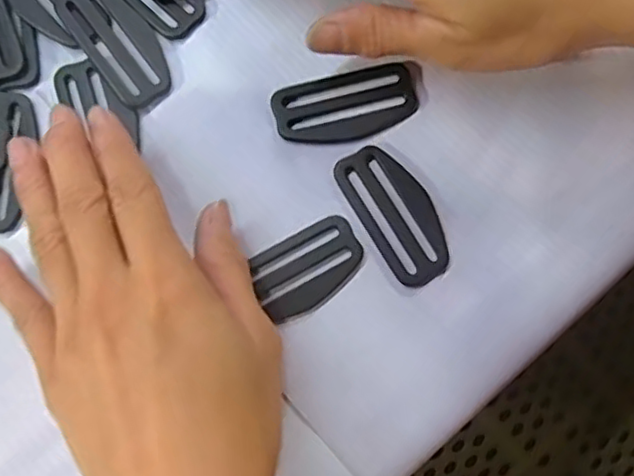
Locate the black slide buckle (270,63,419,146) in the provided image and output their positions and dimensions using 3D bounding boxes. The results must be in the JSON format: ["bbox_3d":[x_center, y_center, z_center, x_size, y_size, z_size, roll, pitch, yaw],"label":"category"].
[{"bbox_3d":[0.012,-0.055,0.269,0.059,0.004,0.030,-13,80,-3],"label":"black slide buckle"}]

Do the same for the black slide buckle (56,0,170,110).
[{"bbox_3d":[-0.085,-0.084,0.273,0.028,0.007,0.060,-38,82,-7],"label":"black slide buckle"}]

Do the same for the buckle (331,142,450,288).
[{"bbox_3d":[0.032,-0.010,0.260,0.028,0.004,0.060,-31,82,-6],"label":"buckle"}]

